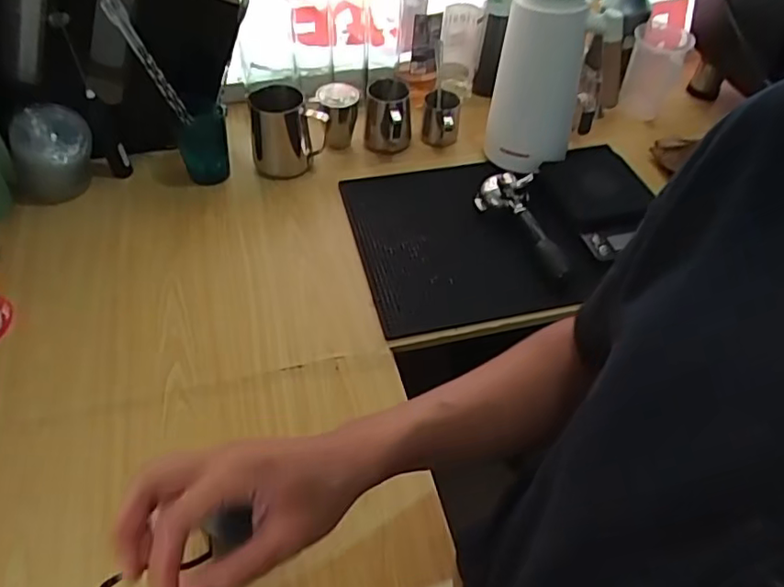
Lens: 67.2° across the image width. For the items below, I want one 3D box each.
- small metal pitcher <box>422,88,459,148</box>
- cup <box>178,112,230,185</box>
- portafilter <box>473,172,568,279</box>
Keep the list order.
[{"bbox_3d":[0.078,-0.280,0.946,0.056,0.069,0.063,10,51,5],"label":"small metal pitcher"},{"bbox_3d":[-0.267,-0.207,0.848,0.067,0.086,0.059,-13,53,-14],"label":"cup"},{"bbox_3d":[0.188,-0.103,0.791,0.068,0.056,0.187,-25,56,-22],"label":"portafilter"}]

